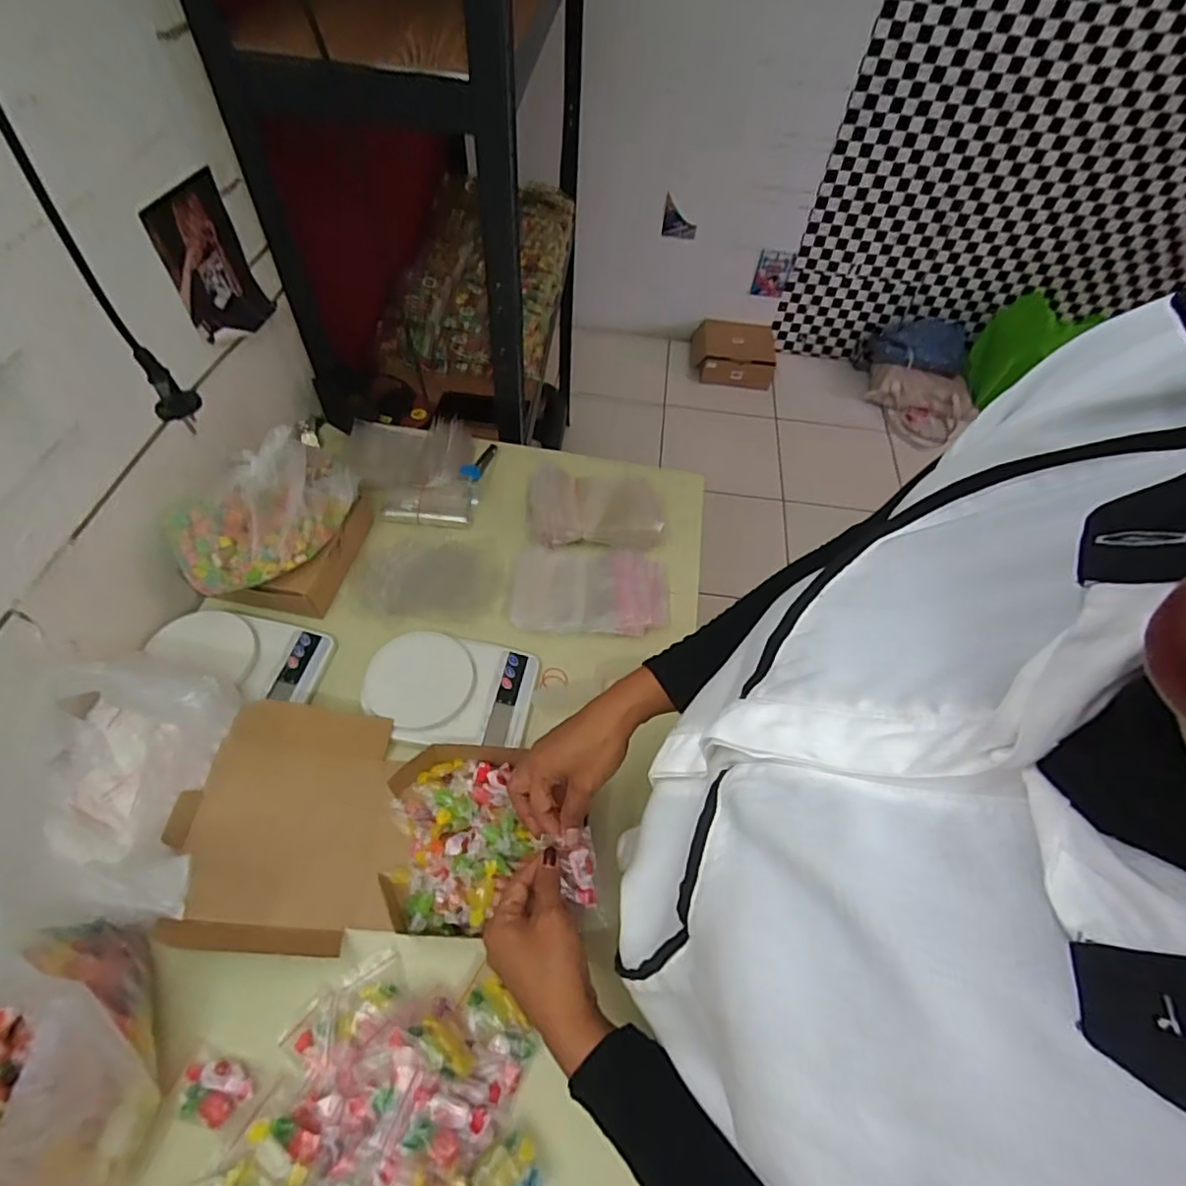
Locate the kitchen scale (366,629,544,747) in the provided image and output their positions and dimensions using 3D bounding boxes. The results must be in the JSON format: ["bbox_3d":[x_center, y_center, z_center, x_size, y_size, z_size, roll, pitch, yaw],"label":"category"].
[{"bbox_3d":[-0.157,0.105,0.660,0.175,0.030,0.122,5,56,-2],"label":"kitchen scale"}]

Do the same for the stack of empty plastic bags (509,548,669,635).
[{"bbox_3d":[-0.002,-0.008,0.752,0.193,0.021,0.124,7,56,0],"label":"stack of empty plastic bags"}]

